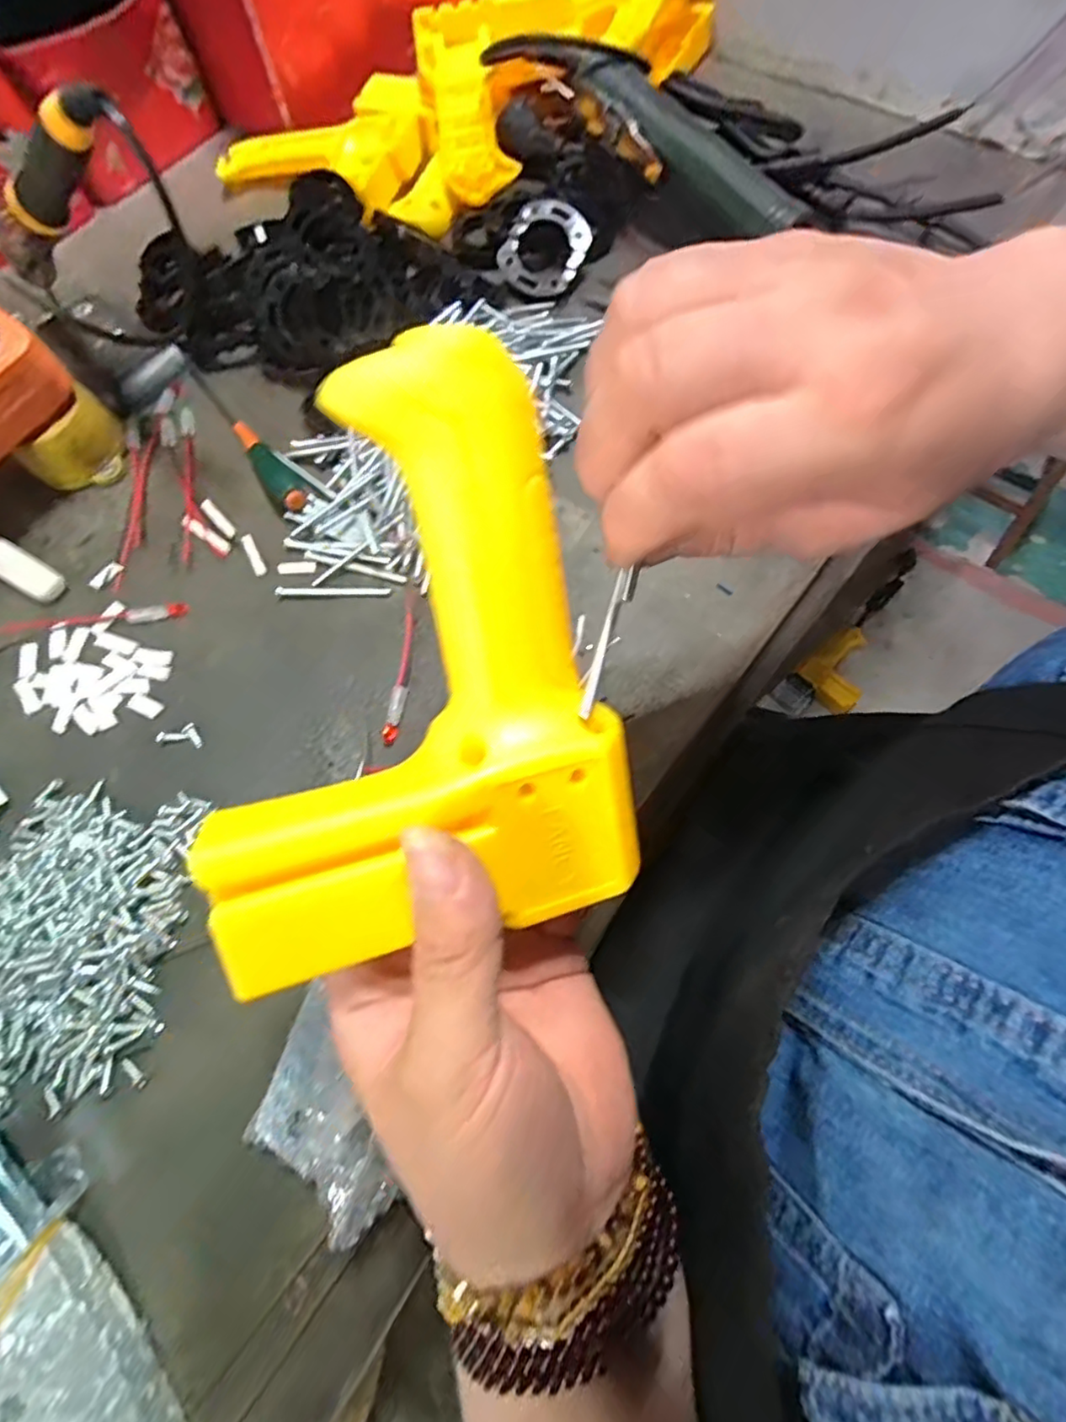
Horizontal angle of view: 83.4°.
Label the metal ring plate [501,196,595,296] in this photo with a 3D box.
[{"bbox_3d":[0.008,-0.303,0.392,0.052,0.005,0.058,24,95,-2],"label":"metal ring plate"}]

